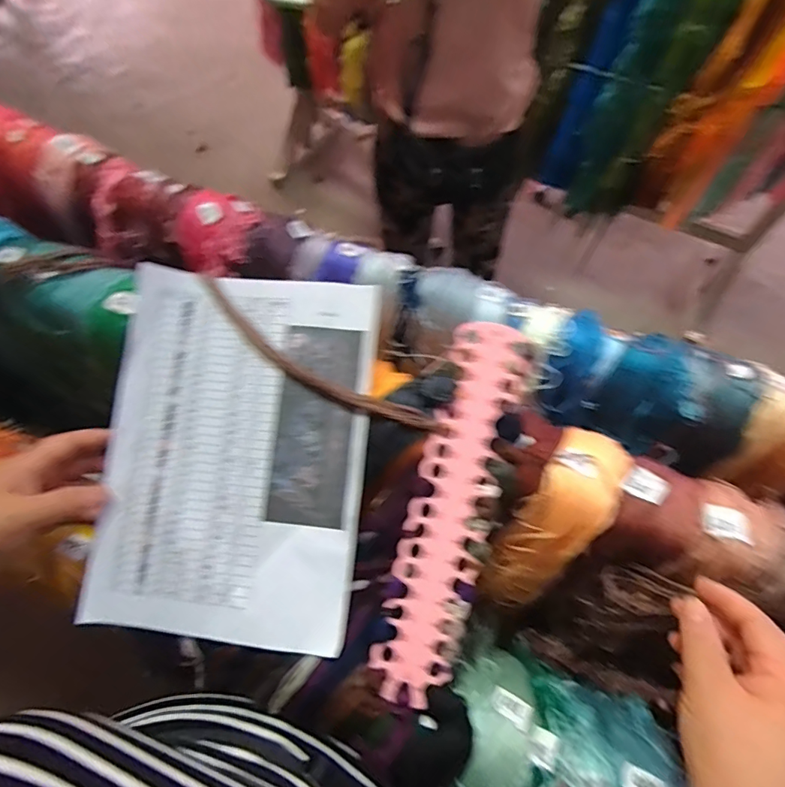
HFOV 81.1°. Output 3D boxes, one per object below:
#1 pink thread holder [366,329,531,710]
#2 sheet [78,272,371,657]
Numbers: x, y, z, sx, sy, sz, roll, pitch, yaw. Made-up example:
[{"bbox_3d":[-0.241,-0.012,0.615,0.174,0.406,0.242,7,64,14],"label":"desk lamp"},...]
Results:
[{"bbox_3d":[0.046,0.086,0.356,0.060,0.008,0.289,16,84,6],"label":"pink thread holder"},{"bbox_3d":[-0.131,0.043,0.380,0.213,0.011,0.293,5,81,6],"label":"sheet"}]

